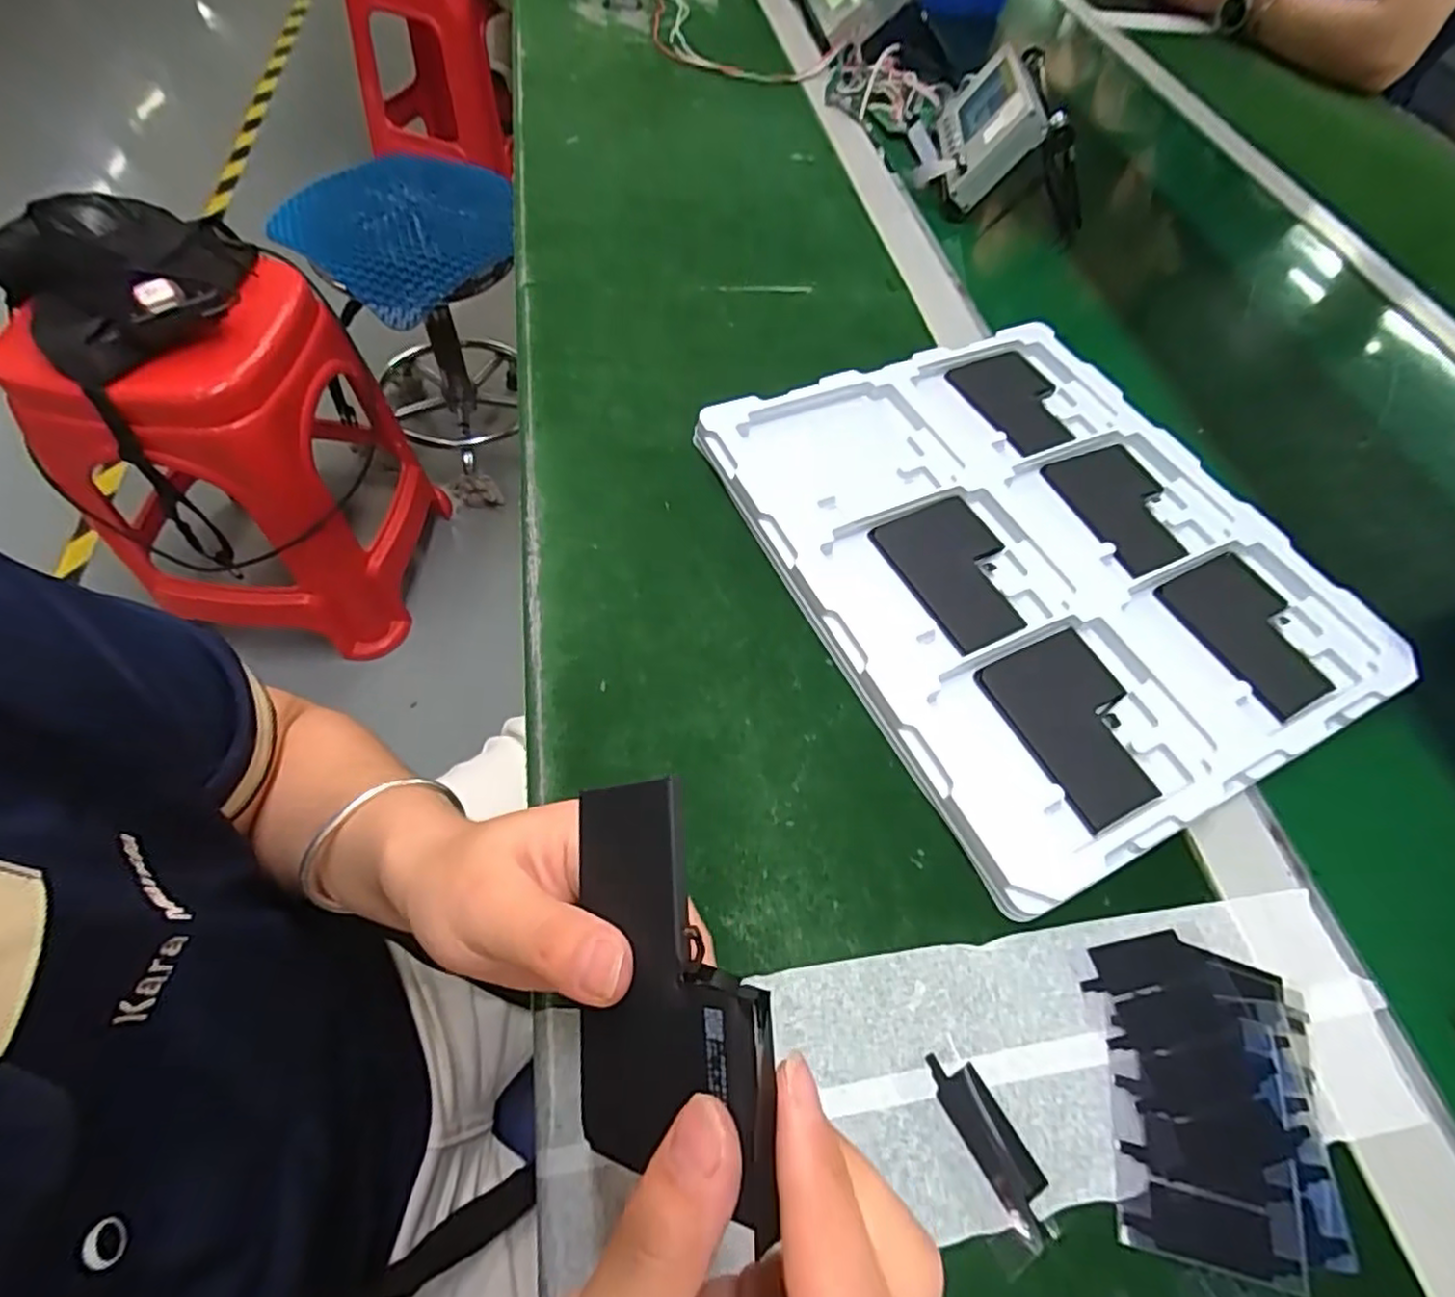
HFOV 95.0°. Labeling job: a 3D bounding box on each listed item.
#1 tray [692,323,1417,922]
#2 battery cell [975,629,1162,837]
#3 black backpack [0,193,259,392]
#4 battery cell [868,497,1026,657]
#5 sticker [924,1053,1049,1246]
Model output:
[{"bbox_3d":[0.170,-0.059,0.383,0.272,0.016,0.312,-22,64,-17],"label":"tray"},{"bbox_3d":[0.173,0.038,0.327,0.064,0.004,0.089,-21,64,-18],"label":"battery cell"},{"bbox_3d":[-0.709,-0.451,0.795,0.228,0.088,0.256,41,63,17],"label":"black backpack"},{"bbox_3d":[0.130,-0.043,0.371,0.062,0.009,0.090,-22,64,-18],"label":"battery cell"},{"bbox_3d":[0.097,0.180,0.244,0.019,0.004,0.060,-24,65,-19],"label":"sticker"}]

